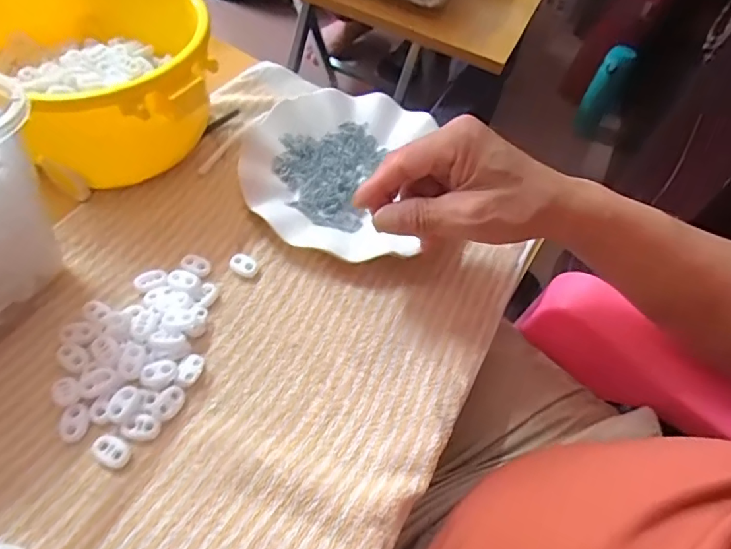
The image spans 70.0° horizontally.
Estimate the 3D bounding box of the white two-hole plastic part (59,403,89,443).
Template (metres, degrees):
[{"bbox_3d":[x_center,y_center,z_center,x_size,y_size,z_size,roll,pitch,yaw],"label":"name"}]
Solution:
[{"bbox_3d":[-0.173,0.088,0.310,0.015,0.004,0.021,-6,67,-14],"label":"white two-hole plastic part"}]

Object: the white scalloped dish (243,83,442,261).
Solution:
[{"bbox_3d":[-0.027,-0.093,0.447,0.151,0.033,0.171,8,55,-2],"label":"white scalloped dish"}]

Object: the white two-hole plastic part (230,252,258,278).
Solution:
[{"bbox_3d":[-0.090,-0.007,0.385,0.023,0.008,0.015,28,56,11],"label":"white two-hole plastic part"}]

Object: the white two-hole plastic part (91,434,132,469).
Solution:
[{"bbox_3d":[-0.149,0.104,0.306,0.024,0.011,0.014,27,56,11],"label":"white two-hole plastic part"}]

